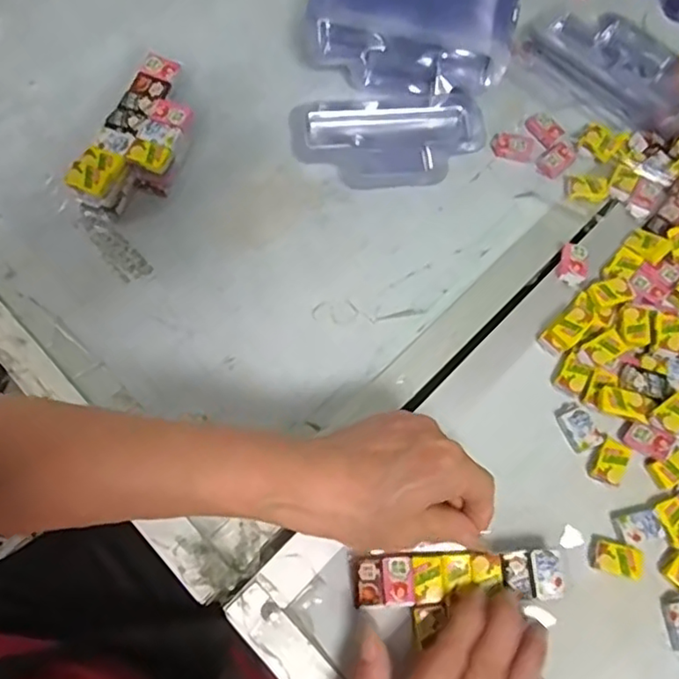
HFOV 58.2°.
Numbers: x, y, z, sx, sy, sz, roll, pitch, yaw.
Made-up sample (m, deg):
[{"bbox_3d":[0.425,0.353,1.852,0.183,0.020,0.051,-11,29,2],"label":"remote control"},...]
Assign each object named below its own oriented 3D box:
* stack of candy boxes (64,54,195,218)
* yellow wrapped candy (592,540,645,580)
[{"bbox_3d":[-0.132,-0.135,0.419,0.052,0.041,0.113,21,73,8],"label":"stack of candy boxes"},{"bbox_3d":[0.160,0.126,0.349,0.029,0.009,0.017,13,72,5],"label":"yellow wrapped candy"}]

